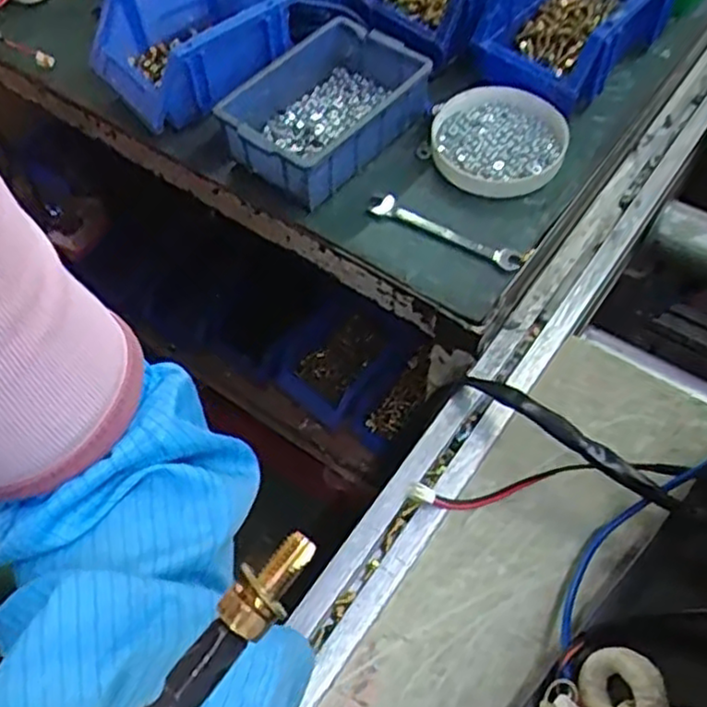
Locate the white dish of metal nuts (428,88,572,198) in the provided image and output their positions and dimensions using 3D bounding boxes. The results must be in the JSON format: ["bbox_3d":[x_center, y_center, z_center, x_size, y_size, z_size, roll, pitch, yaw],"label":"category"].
[{"bbox_3d":[0.120,-0.180,0.600,0.110,0.029,0.119,-1,59,2],"label":"white dish of metal nuts"}]

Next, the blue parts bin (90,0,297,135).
[{"bbox_3d":[-0.134,-0.266,0.598,0.154,0.063,0.126,-33,63,-16],"label":"blue parts bin"}]

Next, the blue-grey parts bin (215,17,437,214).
[{"bbox_3d":[-0.026,-0.198,0.580,0.120,0.053,0.160,38,67,23],"label":"blue-grey parts bin"}]

